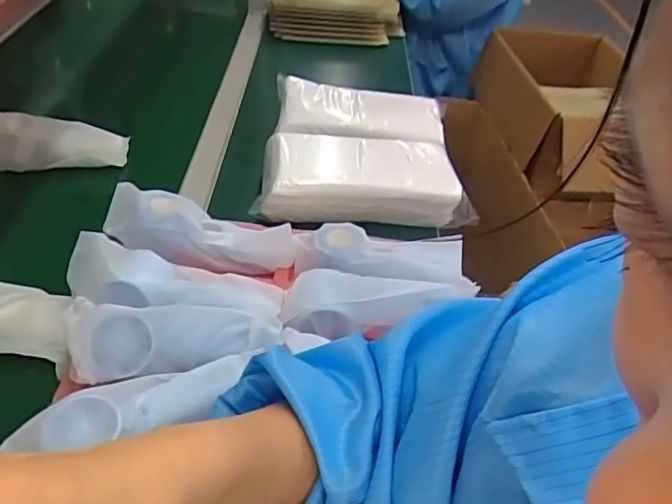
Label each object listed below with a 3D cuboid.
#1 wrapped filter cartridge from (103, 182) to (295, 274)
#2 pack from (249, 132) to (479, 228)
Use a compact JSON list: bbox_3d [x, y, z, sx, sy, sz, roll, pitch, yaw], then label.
[{"bbox_3d":[-0.139,-0.020,0.599,0.191,0.055,0.067,15,40,-11],"label":"wrapped filter cartridge"},{"bbox_3d":[0.031,-0.091,0.742,0.253,0.072,0.130,-1,42,-8],"label":"pack"}]

